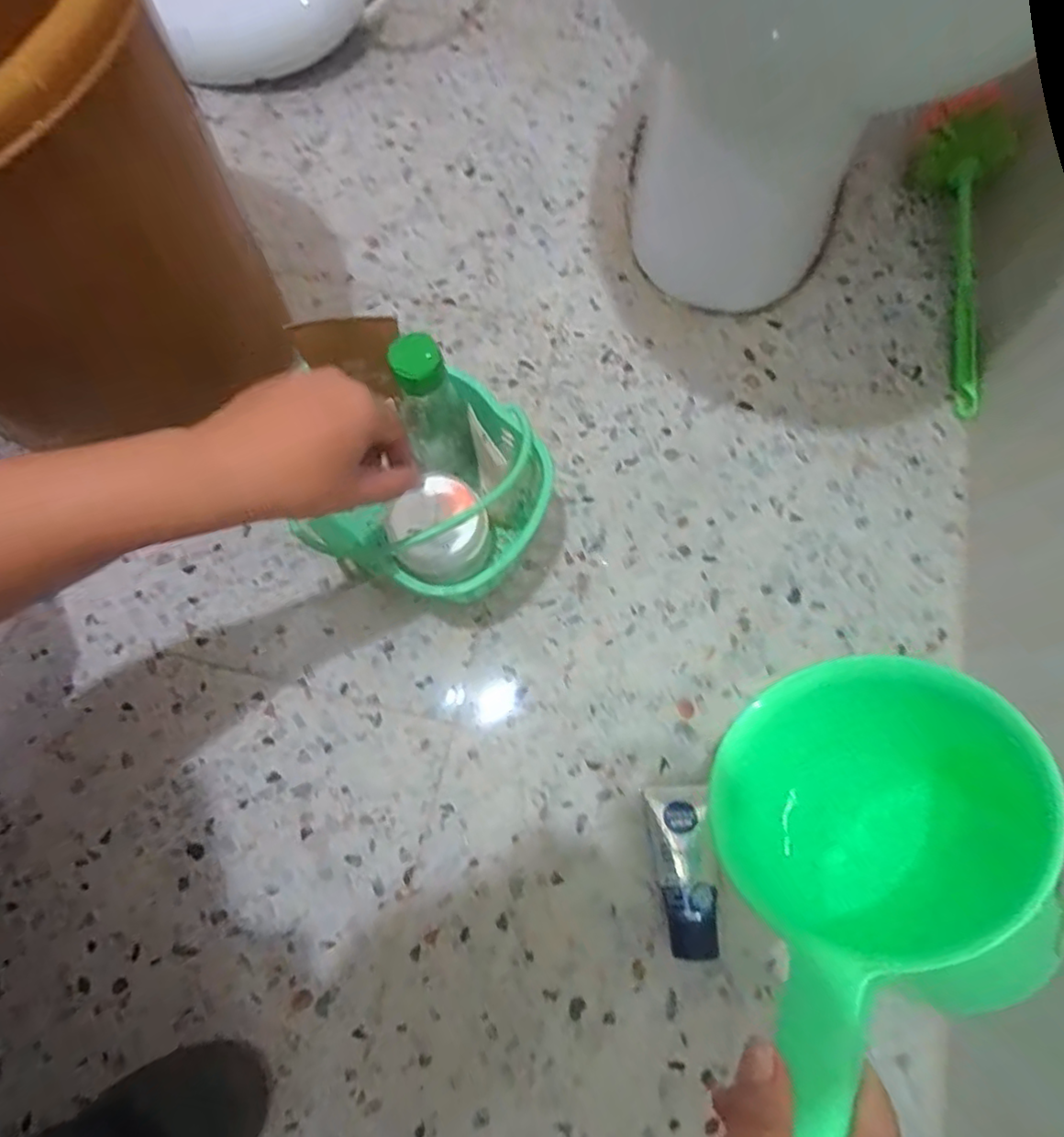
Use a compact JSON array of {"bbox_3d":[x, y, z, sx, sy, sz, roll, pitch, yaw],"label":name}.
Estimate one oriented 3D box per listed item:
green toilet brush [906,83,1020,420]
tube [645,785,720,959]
[{"bbox_3d":[0.433,-0.308,0.588,0.070,0.077,0.316,-1,74,0],"label":"green toilet brush"},{"bbox_3d":[0.117,0.228,0.465,0.045,0.030,0.115,-3,60,0],"label":"tube"}]

